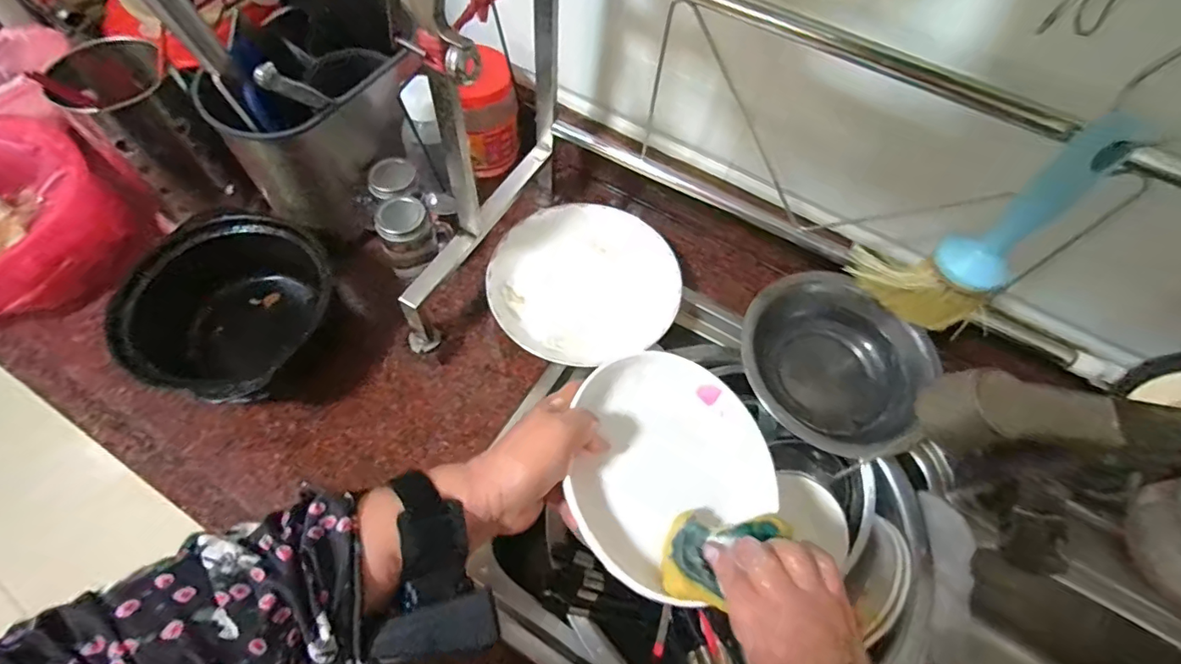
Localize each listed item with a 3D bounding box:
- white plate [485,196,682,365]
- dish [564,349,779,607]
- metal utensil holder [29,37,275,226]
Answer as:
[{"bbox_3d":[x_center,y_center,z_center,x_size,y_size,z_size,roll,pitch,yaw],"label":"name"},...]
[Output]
[{"bbox_3d":[-0.006,-0.051,0.565,0.190,0.042,0.184,2,61,-3],"label":"white plate"},{"bbox_3d":[0.060,0.103,0.397,0.177,0.041,0.177,11,63,-22],"label":"dish"},{"bbox_3d":[-0.432,-0.193,0.528,0.090,0.152,0.099,-40,71,-22],"label":"metal utensil holder"}]

